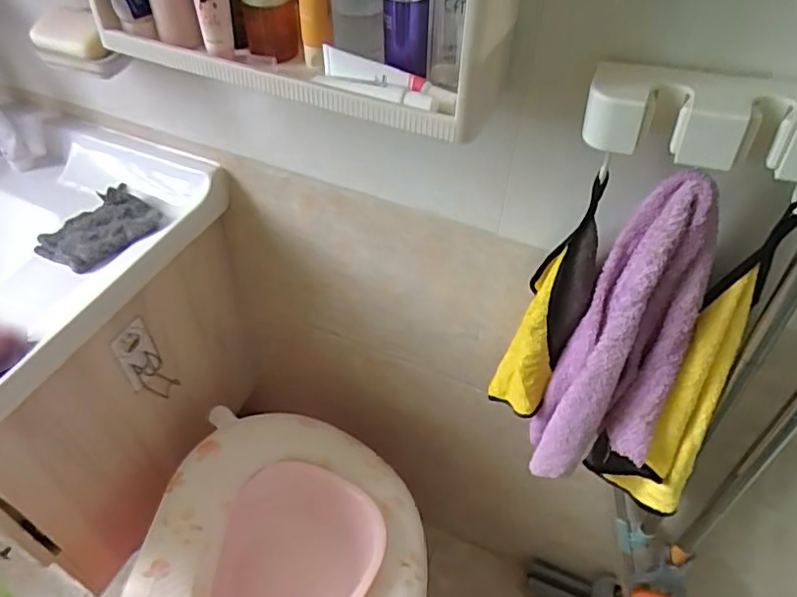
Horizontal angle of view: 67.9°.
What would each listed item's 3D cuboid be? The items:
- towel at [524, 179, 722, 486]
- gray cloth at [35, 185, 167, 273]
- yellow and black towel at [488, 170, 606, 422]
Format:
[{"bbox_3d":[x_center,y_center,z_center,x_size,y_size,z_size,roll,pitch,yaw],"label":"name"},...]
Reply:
[{"bbox_3d":[0.228,0.068,0.605,0.124,0.387,0.071,20,51,16],"label":"towel"},{"bbox_3d":[-0.395,-0.092,0.783,0.107,0.029,0.133,25,53,20],"label":"gray cloth"},{"bbox_3d":[0.158,0.020,0.645,0.050,0.325,0.070,-36,58,-28],"label":"yellow and black towel"}]

